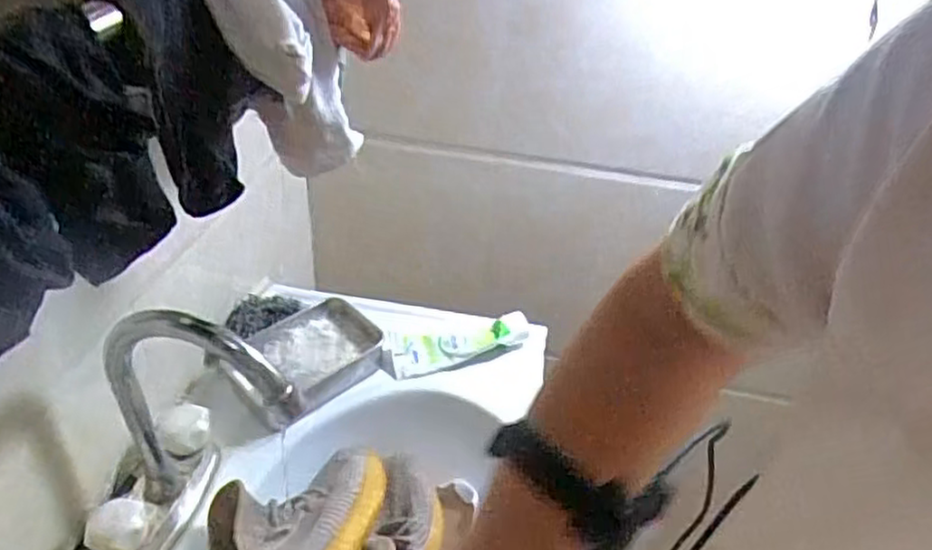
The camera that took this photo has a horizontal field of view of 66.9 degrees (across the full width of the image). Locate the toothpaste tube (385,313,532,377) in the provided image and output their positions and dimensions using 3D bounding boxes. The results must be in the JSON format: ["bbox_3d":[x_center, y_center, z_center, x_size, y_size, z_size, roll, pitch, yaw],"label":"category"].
[{"bbox_3d":[-0.007,0.070,0.759,0.149,0.032,0.041,-9,39,-16],"label":"toothpaste tube"}]

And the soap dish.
[{"bbox_3d":[-0.154,0.079,0.740,0.114,0.034,0.102,-25,46,-33],"label":"soap dish"}]

